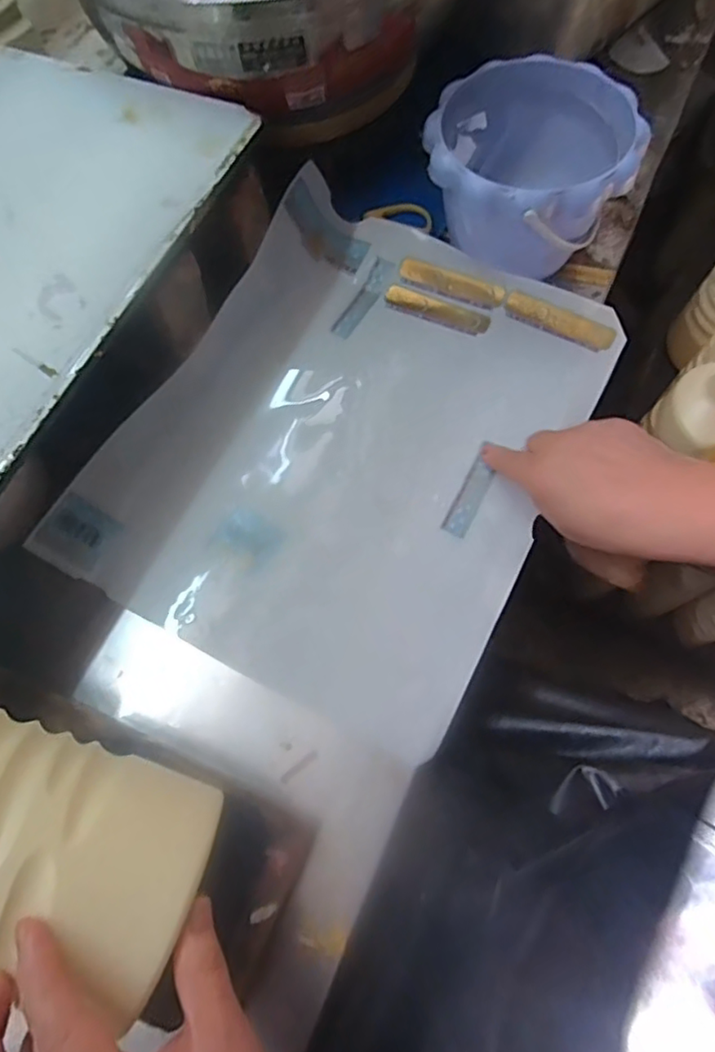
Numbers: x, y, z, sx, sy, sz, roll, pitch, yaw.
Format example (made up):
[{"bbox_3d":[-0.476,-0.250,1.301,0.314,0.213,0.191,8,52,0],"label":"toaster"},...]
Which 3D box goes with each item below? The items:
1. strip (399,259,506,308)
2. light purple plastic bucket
[{"bbox_3d":[0.081,-0.212,0.526,0.094,0.004,0.018,23,112,10],"label":"strip"},{"bbox_3d":[0.136,-0.281,0.503,0.157,0.119,0.152,0,69,1],"label":"light purple plastic bucket"}]

